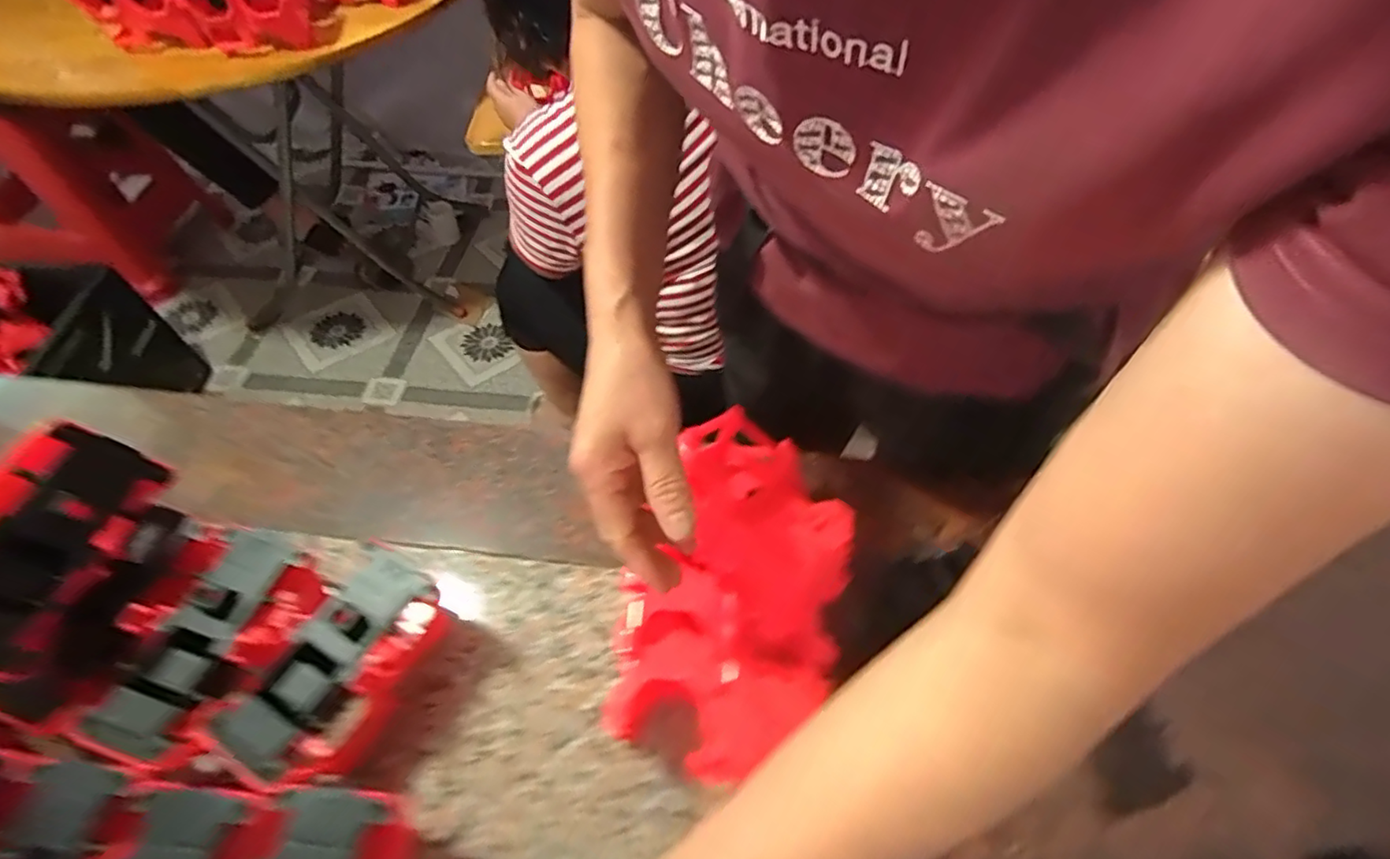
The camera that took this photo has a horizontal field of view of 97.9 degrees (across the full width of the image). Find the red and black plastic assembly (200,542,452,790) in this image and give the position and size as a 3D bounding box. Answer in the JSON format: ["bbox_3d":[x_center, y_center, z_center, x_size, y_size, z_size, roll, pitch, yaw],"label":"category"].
[{"bbox_3d":[-0.252,0.175,0.448,0.083,0.098,0.154,28,62,18],"label":"red and black plastic assembly"}]

